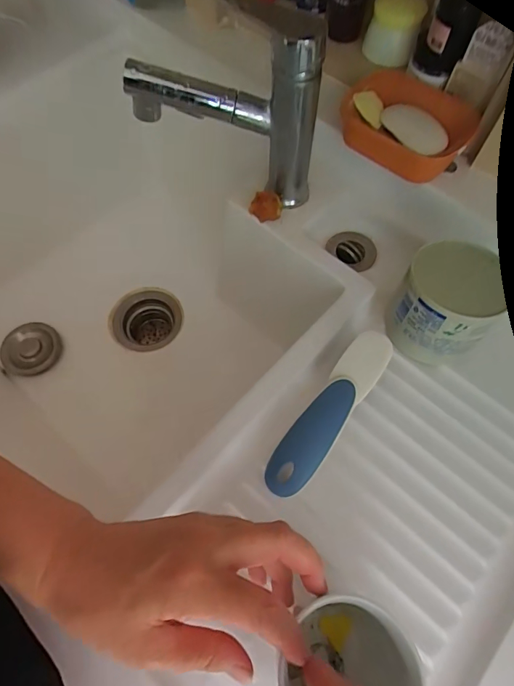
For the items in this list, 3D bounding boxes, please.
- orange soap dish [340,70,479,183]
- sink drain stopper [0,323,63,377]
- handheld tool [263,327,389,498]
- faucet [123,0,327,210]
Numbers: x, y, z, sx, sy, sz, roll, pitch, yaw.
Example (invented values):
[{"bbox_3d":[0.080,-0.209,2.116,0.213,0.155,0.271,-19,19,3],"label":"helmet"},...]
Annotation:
[{"bbox_3d":[0.163,-0.236,0.446,0.135,0.034,0.108,32,70,14],"label":"orange soap dish"},{"bbox_3d":[-0.337,0.011,0.621,0.081,0.026,0.081,3,63,-7],"label":"sink drain stopper"},{"bbox_3d":[0.065,0.061,0.369,0.037,0.031,0.164,35,70,15],"label":"handheld tool"},{"bbox_3d":[-0.030,-0.230,0.410,0.178,0.182,0.048,13,66,6],"label":"faucet"}]

